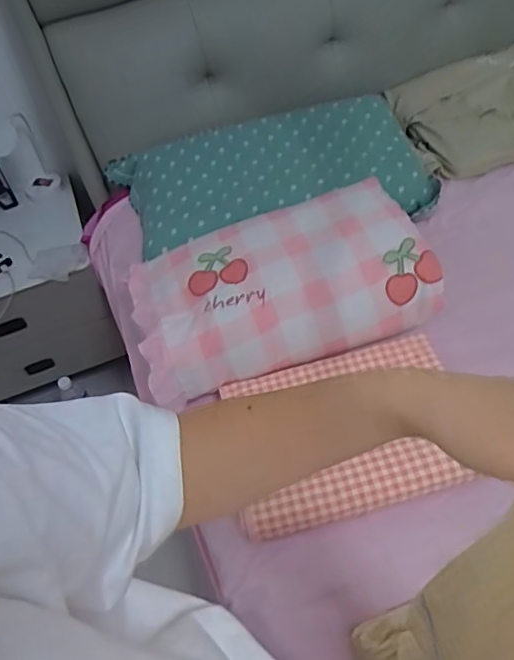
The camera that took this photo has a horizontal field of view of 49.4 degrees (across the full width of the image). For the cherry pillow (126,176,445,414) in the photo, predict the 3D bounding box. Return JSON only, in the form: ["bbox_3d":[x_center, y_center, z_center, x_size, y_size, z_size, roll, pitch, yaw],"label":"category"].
[{"bbox_3d":[0.031,-0.093,0.963,0.506,0.077,0.311,-18,53,-5],"label":"cherry pillow"}]

